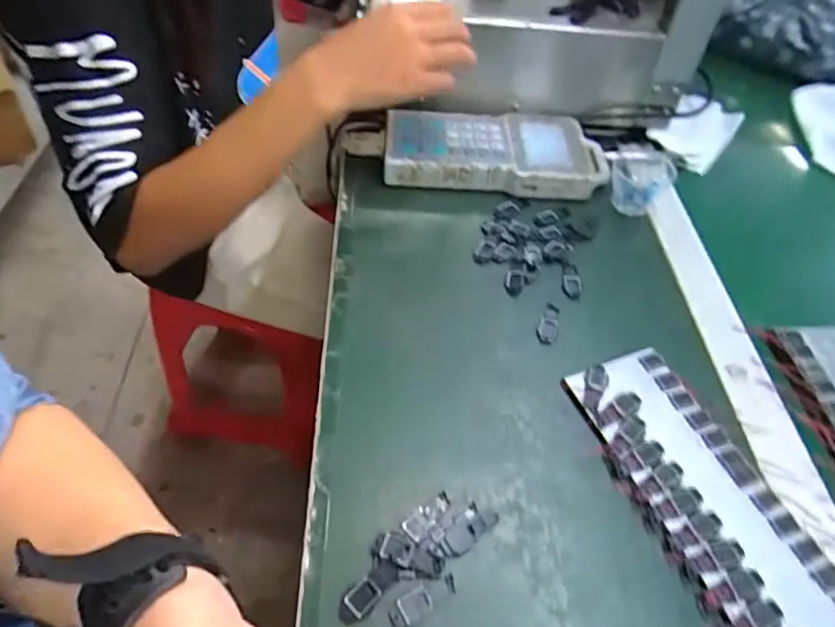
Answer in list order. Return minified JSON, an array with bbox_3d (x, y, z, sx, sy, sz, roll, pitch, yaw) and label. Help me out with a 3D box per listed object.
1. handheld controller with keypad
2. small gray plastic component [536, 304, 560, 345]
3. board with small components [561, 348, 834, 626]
[{"bbox_3d":[0.080,-0.165,0.590,0.222,0.034,0.104,2,48,-3],"label":"handheld controller with keypad"},{"bbox_3d":[0.106,0.009,0.466,0.016,0.004,0.039,19,50,12],"label":"small gray plastic component"},{"bbox_3d":[0.180,0.111,0.377,0.088,0.008,0.199,-15,51,-17],"label":"board with small components"}]

